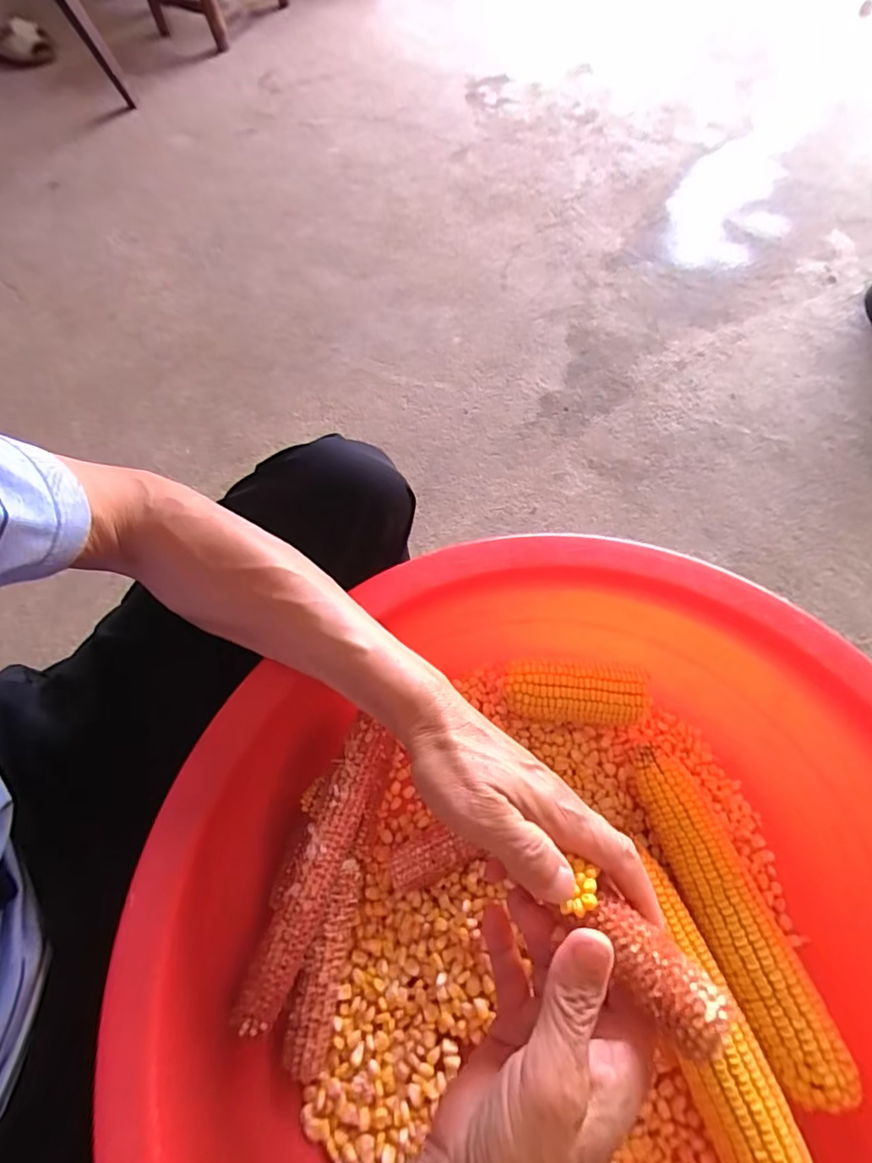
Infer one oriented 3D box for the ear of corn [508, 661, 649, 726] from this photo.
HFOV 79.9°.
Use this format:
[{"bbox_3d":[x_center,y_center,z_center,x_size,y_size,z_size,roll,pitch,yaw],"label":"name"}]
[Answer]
[{"bbox_3d":[0.118,0.098,0.450,0.116,0.056,0.049,-2,67,1],"label":"ear of corn"}]

